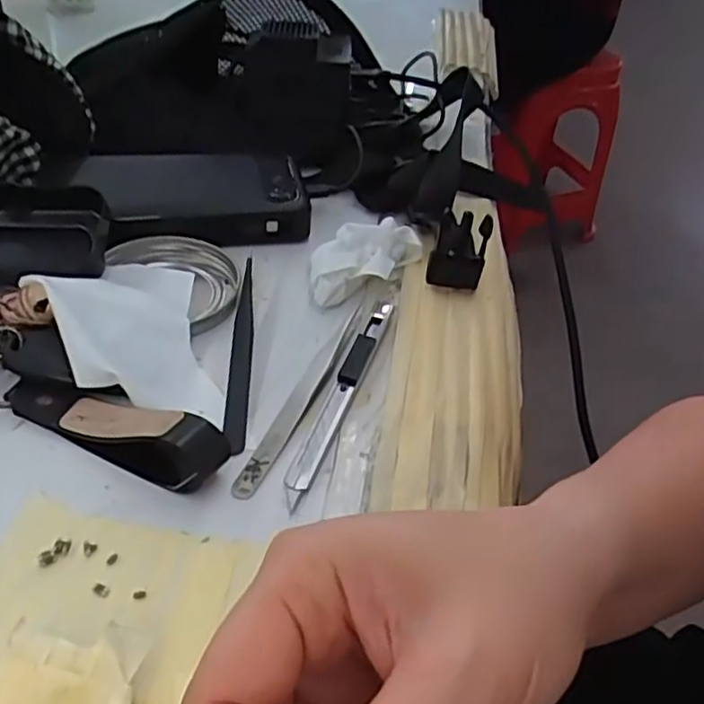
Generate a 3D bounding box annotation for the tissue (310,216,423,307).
[{"bbox_3d":[0.005,-0.053,0.394,0.039,0.019,0.077,36,49,27],"label":"tissue"}]

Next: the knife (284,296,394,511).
[{"bbox_3d":[-0.004,0.016,0.328,0.011,0.005,0.138,17,43,10],"label":"knife"}]

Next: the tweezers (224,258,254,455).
[{"bbox_3d":[-0.054,-0.002,0.336,0.010,0.014,0.116,2,43,-6],"label":"tweezers"}]

